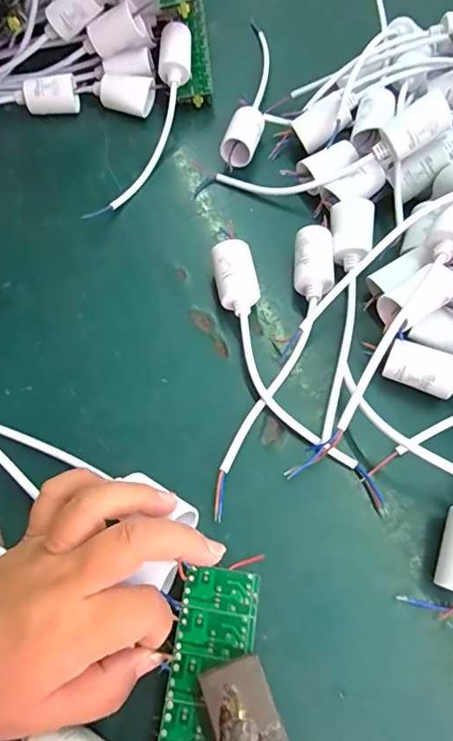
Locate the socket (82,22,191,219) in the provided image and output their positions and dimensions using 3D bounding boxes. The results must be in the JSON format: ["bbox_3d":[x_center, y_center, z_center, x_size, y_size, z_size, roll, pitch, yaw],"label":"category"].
[{"bbox_3d":[-0.066,-0.202,0.414,0.030,0.031,0.191,16,79,10],"label":"socket"}]

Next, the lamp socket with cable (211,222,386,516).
[{"bbox_3d":[0.034,-0.005,0.320,0.037,0.030,0.208,-22,66,-8],"label":"lamp socket with cable"}]

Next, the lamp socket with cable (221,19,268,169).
[{"bbox_3d":[0.026,-0.258,0.442,0.030,0.028,0.197,8,65,6],"label":"lamp socket with cable"}]

